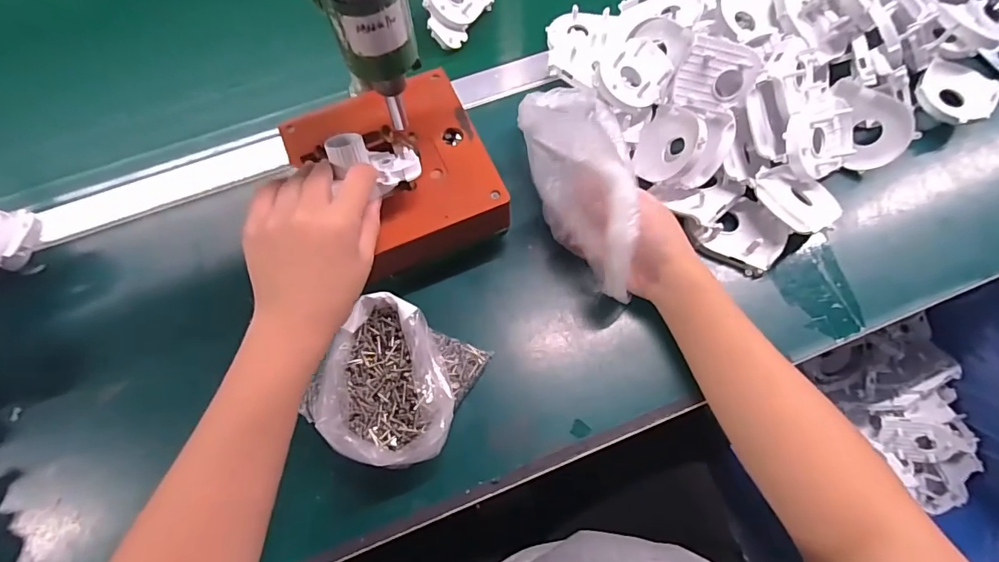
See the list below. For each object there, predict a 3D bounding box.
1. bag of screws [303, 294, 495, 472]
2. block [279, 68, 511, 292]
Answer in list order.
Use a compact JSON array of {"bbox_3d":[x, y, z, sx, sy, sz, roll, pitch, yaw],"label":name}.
[{"bbox_3d":[-0.074,0.080,0.363,0.096,0.061,0.107,21,70,10],"label":"bag of screws"},{"bbox_3d":[-0.085,-0.077,0.417,0.151,0.073,0.158,-25,69,-8],"label":"block"}]

